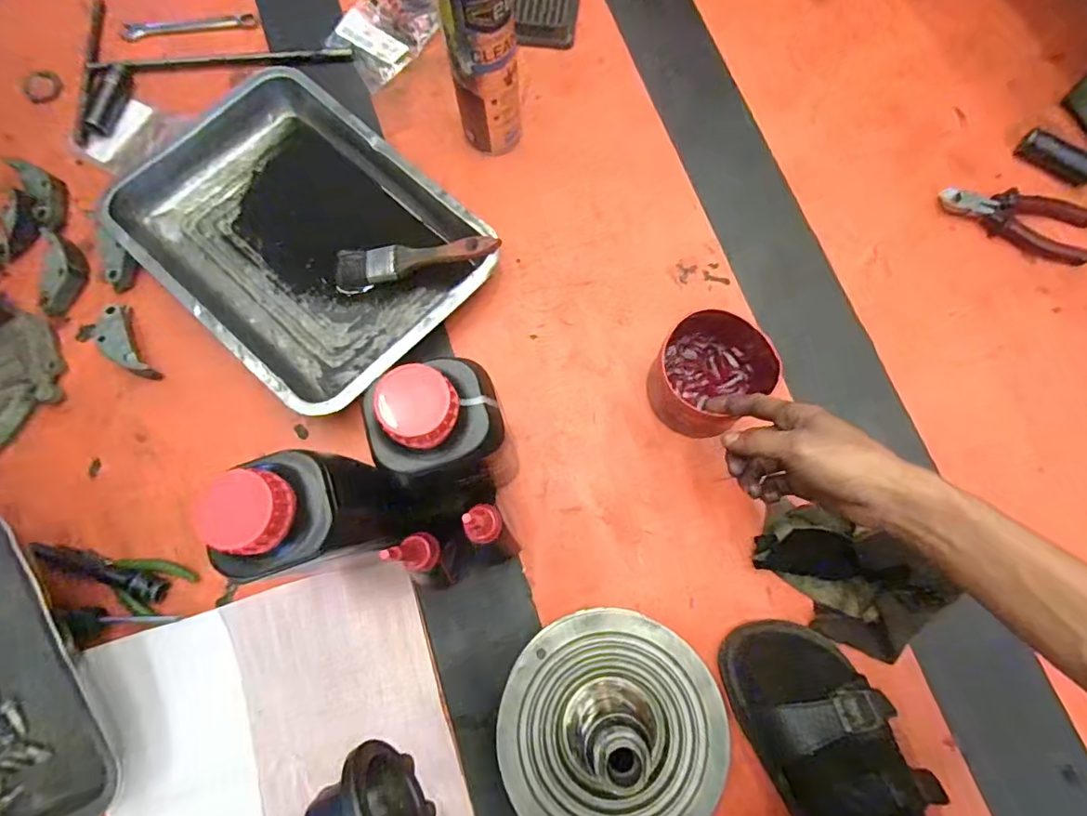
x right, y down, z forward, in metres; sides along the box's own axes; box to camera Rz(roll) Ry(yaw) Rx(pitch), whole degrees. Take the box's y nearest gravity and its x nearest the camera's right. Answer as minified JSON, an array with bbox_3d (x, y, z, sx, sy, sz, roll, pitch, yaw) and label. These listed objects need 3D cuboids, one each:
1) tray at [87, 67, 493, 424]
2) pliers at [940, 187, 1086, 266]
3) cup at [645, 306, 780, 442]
[{"bbox_3d":[-0.251,-0.186,0.552,0.374,0.050,0.249,41,80,10],"label":"tray"},{"bbox_3d":[0.490,-0.192,0.559,0.153,0.018,0.065,13,76,4],"label":"pliers"},{"bbox_3d":[0.152,-0.029,0.497,0.099,0.074,0.092,0,75,1],"label":"cup"}]

